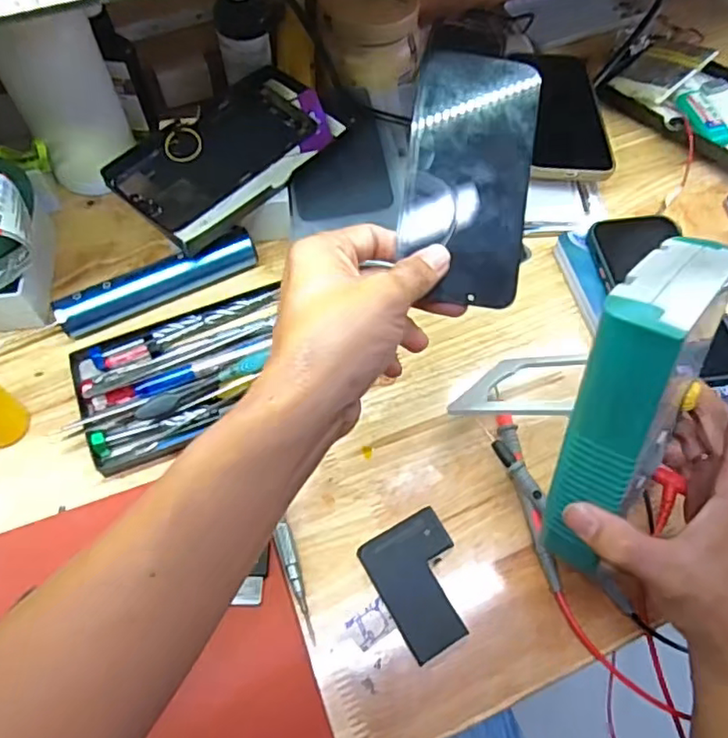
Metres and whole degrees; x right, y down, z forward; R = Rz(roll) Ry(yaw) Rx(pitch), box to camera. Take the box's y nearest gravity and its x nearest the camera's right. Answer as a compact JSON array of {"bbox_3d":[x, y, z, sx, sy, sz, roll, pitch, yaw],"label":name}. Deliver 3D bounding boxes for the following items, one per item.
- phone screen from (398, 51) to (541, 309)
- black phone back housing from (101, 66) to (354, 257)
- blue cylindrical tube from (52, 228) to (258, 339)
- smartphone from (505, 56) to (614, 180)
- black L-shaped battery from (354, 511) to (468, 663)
[{"bbox_3d":[0.059,-0.107,0.330,0.072,0.007,0.142,3,83,0],"label":"phone screen"},{"bbox_3d":[-0.102,-0.171,0.470,0.108,0.015,0.177,41,69,18],"label":"black phone back housing"},{"bbox_3d":[-0.154,-0.066,0.452,0.150,0.028,0.025,-26,66,-14],"label":"blue cylindrical tube"},{"bbox_3d":[0.180,-0.233,0.538,0.069,0.016,0.169,1,63,-1],"label":"smartphone"},{"bbox_3d":[0.038,0.133,0.370,0.055,0.006,0.076,-27,66,-14],"label":"black L-shaped battery"}]

